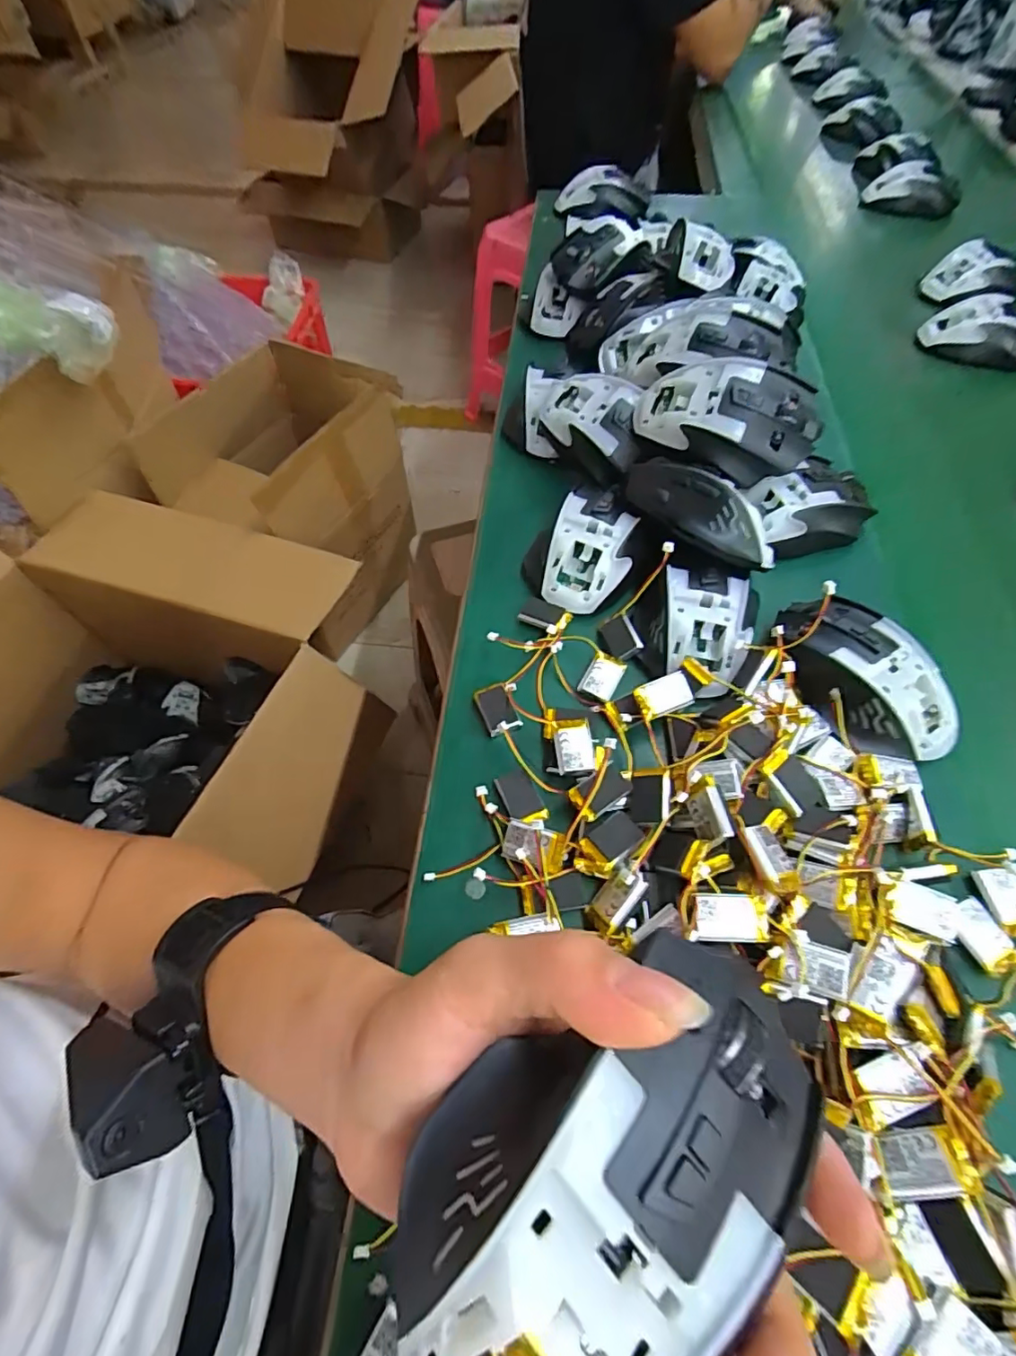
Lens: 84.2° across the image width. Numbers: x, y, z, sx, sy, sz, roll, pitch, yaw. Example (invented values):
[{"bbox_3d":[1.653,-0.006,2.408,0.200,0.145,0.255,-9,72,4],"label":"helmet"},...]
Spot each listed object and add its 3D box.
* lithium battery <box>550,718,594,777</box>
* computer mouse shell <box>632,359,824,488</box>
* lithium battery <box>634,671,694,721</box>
[{"bbox_3d":[0.037,0.037,0.315,0.020,0.005,0.032,-4,59,-3],"label":"lithium battery"},{"bbox_3d":[0.144,-0.171,0.373,0.118,0.050,0.058,18,60,10],"label":"computer mouse shell"},{"bbox_3d":[0.091,0.011,0.327,0.034,0.005,0.021,-22,90,-12],"label":"lithium battery"}]

